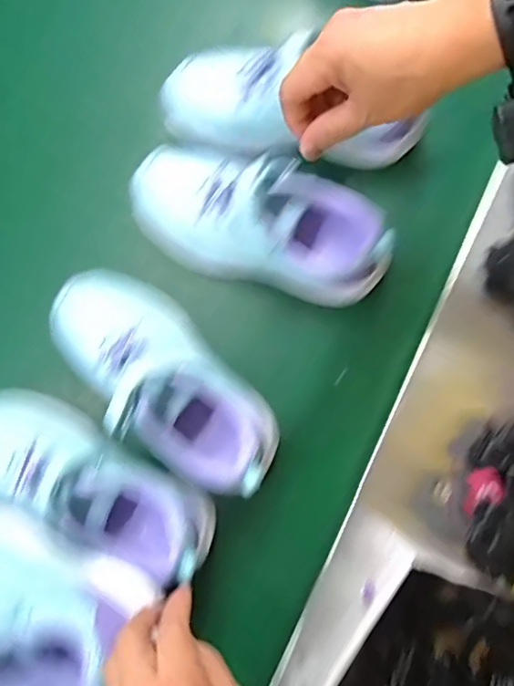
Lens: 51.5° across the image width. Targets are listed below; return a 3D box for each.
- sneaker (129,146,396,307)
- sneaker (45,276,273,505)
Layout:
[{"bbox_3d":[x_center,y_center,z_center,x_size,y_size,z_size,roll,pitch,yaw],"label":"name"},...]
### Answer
[{"bbox_3d":[0.000,-0.107,0.472,0.240,0.084,0.089,21,81,5],"label":"sneaker"},{"bbox_3d":[-0.080,0.029,0.456,0.108,0.075,0.234,-41,82,-6],"label":"sneaker"}]

